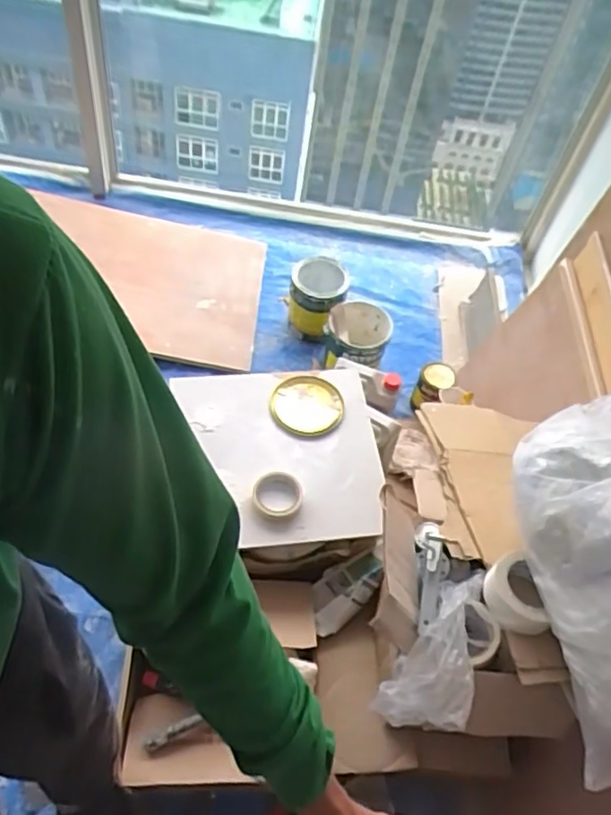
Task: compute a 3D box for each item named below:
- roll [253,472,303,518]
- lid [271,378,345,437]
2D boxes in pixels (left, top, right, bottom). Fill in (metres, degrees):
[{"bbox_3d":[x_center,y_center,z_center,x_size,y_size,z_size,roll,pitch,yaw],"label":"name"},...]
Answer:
[{"bbox_3d":[-0.052,0.155,1.214,0.094,0.023,0.098,2,53,-2],"label":"roll"},{"bbox_3d":[0.006,-0.009,1.347,0.138,0.027,0.146,4,53,-5],"label":"lid"}]

